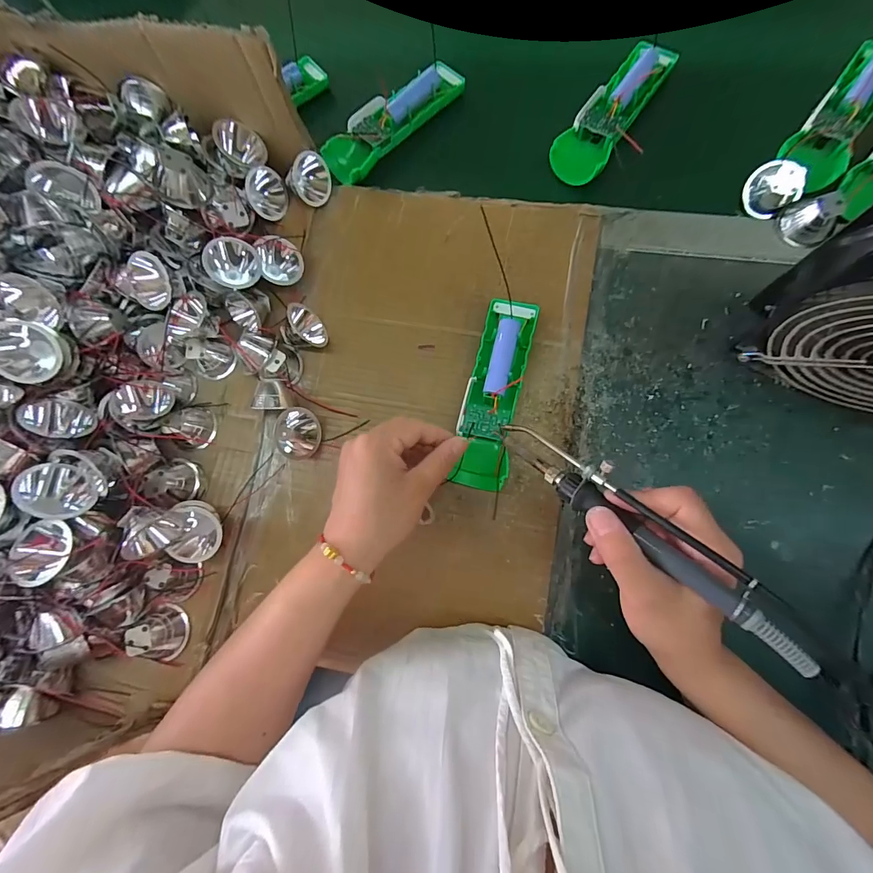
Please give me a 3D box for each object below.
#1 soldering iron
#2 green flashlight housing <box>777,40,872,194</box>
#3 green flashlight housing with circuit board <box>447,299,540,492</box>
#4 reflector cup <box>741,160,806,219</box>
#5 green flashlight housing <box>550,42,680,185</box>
[{"bbox_3d":[0.115,0.048,0.237,0.029,0.023,0.198,-48,58,-1],"label":"soldering iron"},{"bbox_3d":[0.341,-0.267,0.336,0.048,0.035,0.126,38,86,11],"label":"green flashlight housing"},{"bbox_3d":[0.048,-0.037,0.328,0.043,0.023,0.158,12,84,6],"label":"green flashlight housing with circuit board"},{"bbox_3d":[0.286,-0.210,0.341,0.041,0.040,0.021,42,87,11],"label":"reflector cup"},{"bbox_3d":[0.159,-0.299,0.368,0.050,0.018,0.146,33,85,11],"label":"green flashlight housing"}]

